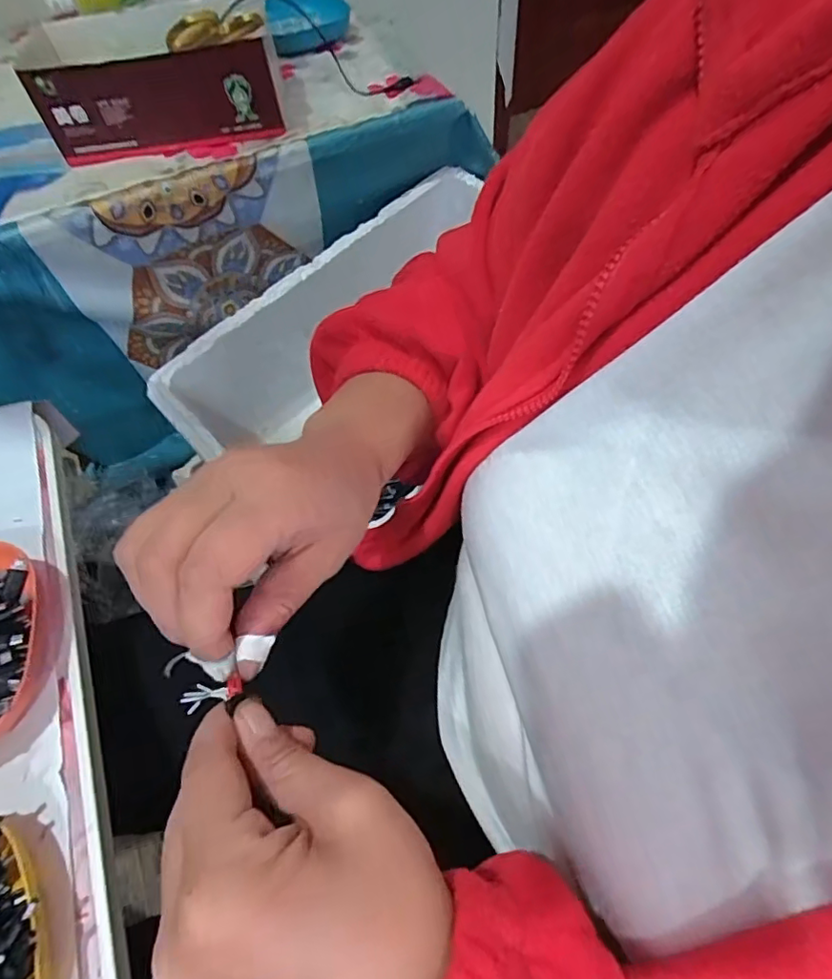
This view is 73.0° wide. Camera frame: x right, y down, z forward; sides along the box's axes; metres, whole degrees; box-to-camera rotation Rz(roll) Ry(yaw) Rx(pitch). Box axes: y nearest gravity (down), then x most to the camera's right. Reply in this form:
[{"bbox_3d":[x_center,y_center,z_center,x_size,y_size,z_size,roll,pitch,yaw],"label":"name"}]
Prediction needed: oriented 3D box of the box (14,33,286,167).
[{"bbox_3d":[-0.278,-0.416,0.606,0.244,0.092,0.029,-8,58,-1],"label":"box"}]

